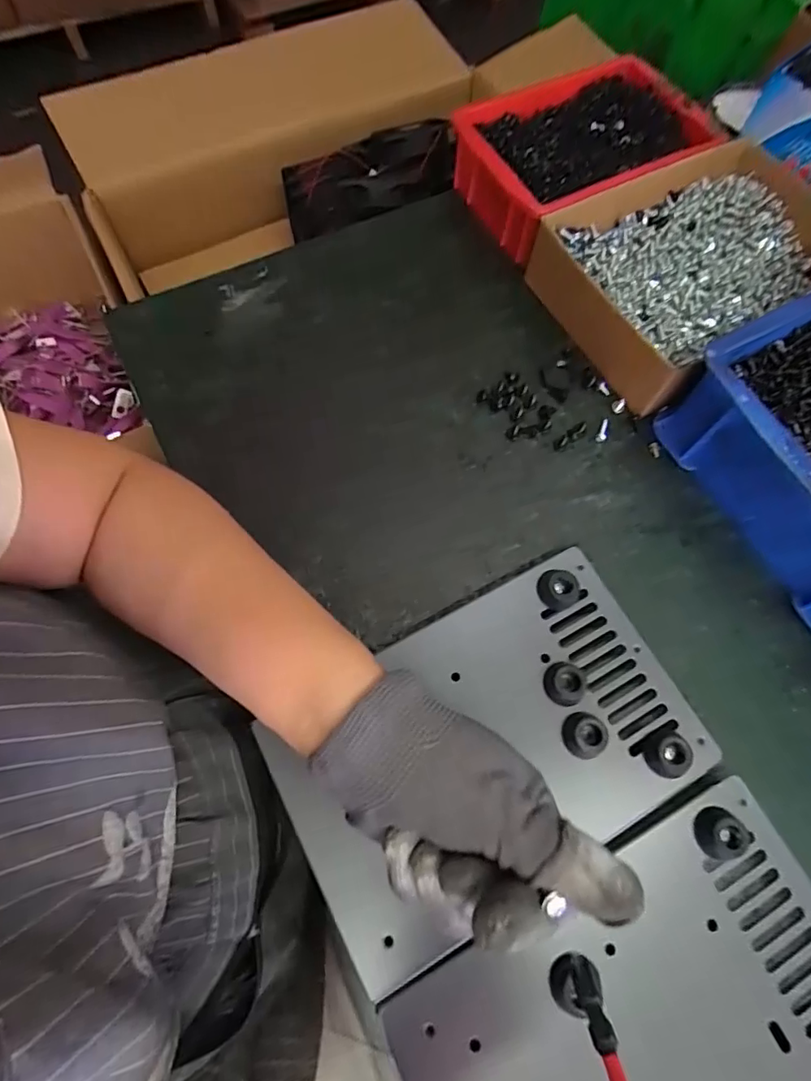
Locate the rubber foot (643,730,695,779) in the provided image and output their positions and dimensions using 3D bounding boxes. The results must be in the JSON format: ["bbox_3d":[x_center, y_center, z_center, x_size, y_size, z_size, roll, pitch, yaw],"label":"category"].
[{"bbox_3d":[0.148,0.121,0.297,0.021,0.014,0.022,1,69,-2],"label":"rubber foot"}]

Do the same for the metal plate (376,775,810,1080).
[{"bbox_3d":[0.122,0.240,0.256,0.225,0.036,0.144,-25,72,-11],"label":"metal plate"}]

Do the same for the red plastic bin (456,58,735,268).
[{"bbox_3d":[0.151,-0.333,0.460,0.198,0.055,0.132,-27,73,-12],"label":"red plastic bin"}]

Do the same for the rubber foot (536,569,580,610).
[{"bbox_3d":[0.095,0.030,0.329,0.022,0.013,0.023,1,69,-2],"label":"rubber foot"}]

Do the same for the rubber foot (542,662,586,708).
[{"bbox_3d":[0.093,0.084,0.310,0.022,0.014,0.021,1,69,-2],"label":"rubber foot"}]

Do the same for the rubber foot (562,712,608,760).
[{"bbox_3d":[0.101,0.111,0.299,0.022,0.015,0.024,-14,71,-7],"label":"rubber foot"}]

